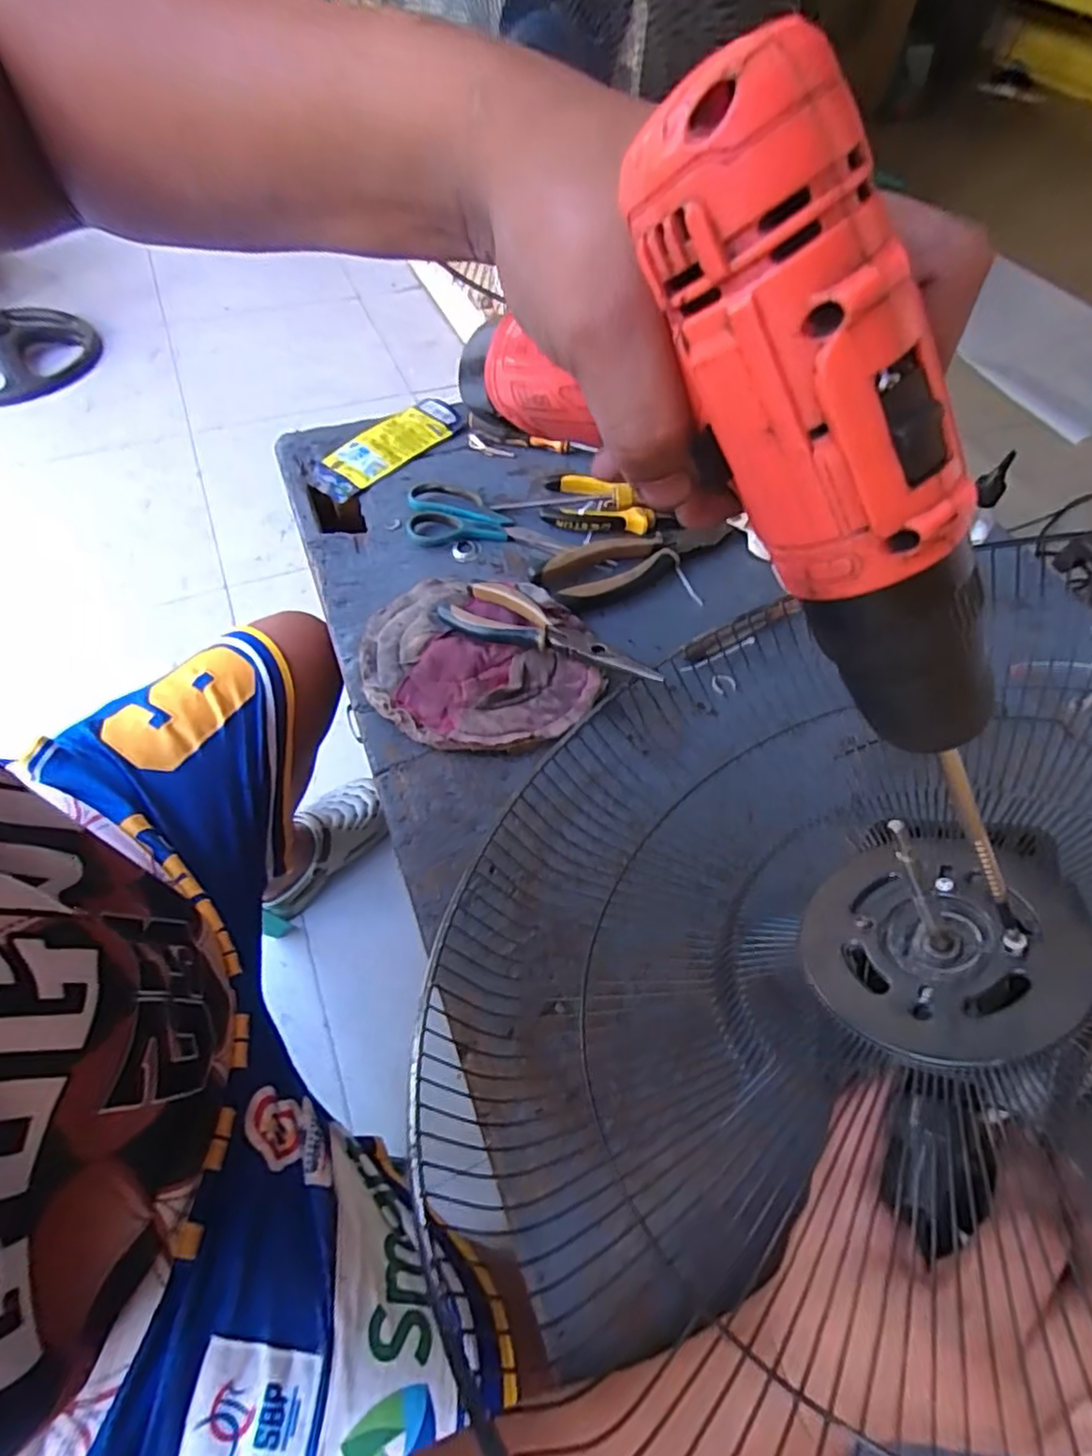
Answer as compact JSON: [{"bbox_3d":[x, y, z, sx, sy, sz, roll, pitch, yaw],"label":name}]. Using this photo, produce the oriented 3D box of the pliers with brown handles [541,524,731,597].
[{"bbox_3d":[0.083,-0.154,0.591,0.185,0.019,0.053,-24,61,-18],"label":"pliers with brown handles"}]

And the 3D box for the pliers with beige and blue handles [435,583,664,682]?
[{"bbox_3d":[0.001,-0.074,0.510,0.192,0.015,0.050,22,57,25],"label":"pliers with beige and blue handles"}]

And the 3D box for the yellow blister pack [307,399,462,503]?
[{"bbox_3d":[-0.164,-0.291,0.677,0.168,0.011,0.068,-39,72,-17],"label":"yellow blister pack"}]

